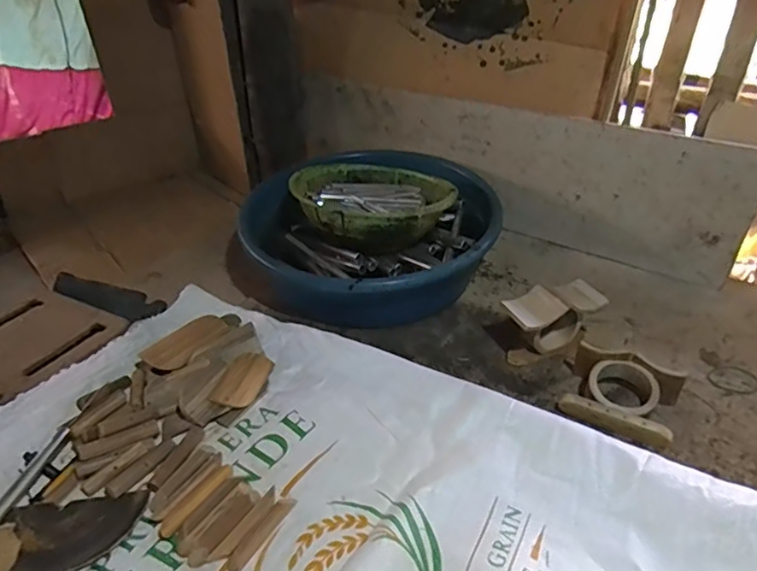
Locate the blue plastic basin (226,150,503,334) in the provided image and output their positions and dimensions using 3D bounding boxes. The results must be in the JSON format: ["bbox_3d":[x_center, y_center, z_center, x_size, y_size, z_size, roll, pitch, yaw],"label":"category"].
[{"bbox_3d":[-0.002,-0.075,0.787,0.312,0.119,0.318,-1,35,1],"label":"blue plastic basin"}]

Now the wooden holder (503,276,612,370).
[{"bbox_3d":[0.201,0.041,0.653,0.118,0.074,0.052,-14,35,-18],"label":"wooden holder"}]

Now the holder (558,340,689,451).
[{"bbox_3d":[0.245,0.108,0.579,0.108,0.045,0.077,16,37,24],"label":"holder"}]

